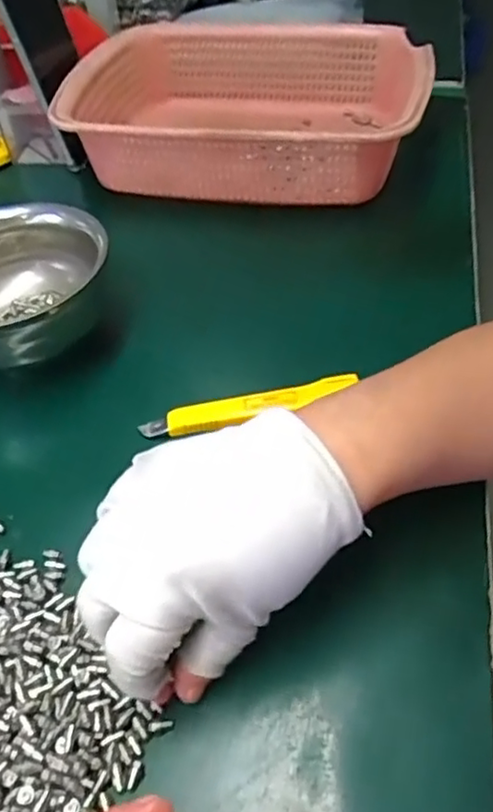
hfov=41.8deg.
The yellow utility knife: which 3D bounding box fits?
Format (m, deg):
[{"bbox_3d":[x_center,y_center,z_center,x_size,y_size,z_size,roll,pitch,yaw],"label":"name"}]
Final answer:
[{"bbox_3d":[0.001,0.001,0.375,0.125,0.010,0.016,-11,47,-3],"label":"yellow utility knife"}]

